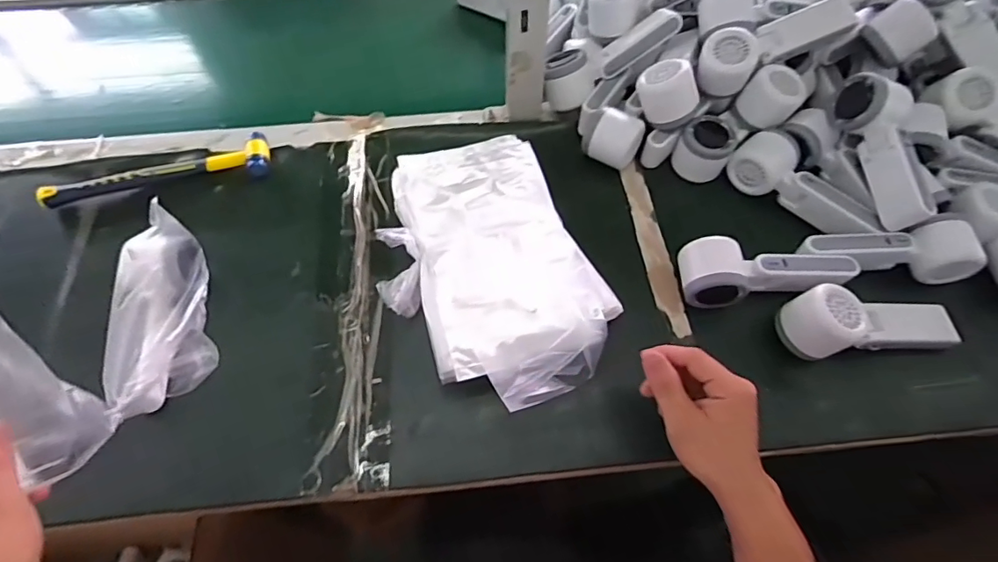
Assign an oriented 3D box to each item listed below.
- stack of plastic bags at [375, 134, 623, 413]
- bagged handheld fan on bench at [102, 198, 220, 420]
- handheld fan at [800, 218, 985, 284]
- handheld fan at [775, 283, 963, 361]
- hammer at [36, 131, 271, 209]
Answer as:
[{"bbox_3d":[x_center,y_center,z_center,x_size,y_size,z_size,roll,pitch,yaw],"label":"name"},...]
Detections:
[{"bbox_3d":[-0.006,-0.013,0.501,0.198,0.069,0.273,-23,63,-13],"label":"stack of plastic bags"},{"bbox_3d":[-0.308,0.030,0.480,0.071,0.078,0.185,-4,75,-2],"label":"bagged handheld fan on bench"},{"bbox_3d":[0.383,-0.033,0.503,0.161,0.053,0.039,7,61,4],"label":"handheld fan"},{"bbox_3d":[0.351,0.035,0.478,0.166,0.049,0.054,-6,61,-3],"label":"handheld fan"},{"bbox_3d":[-0.386,-0.123,0.588,0.241,0.027,0.060,-13,62,-7],"label":"hammer"}]

